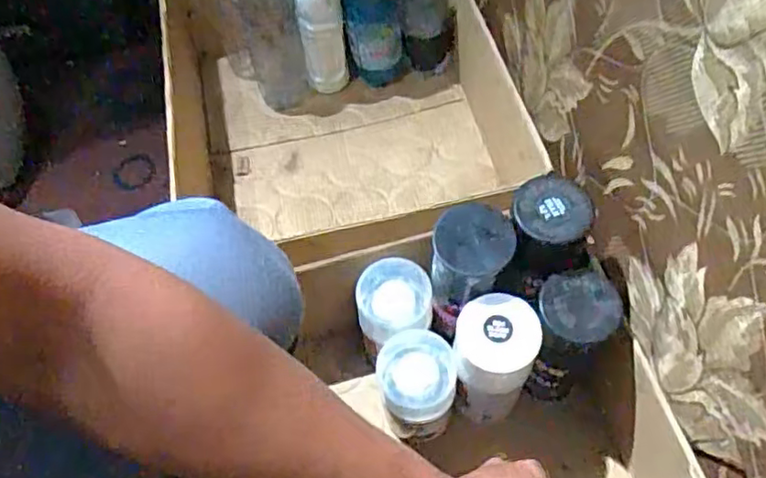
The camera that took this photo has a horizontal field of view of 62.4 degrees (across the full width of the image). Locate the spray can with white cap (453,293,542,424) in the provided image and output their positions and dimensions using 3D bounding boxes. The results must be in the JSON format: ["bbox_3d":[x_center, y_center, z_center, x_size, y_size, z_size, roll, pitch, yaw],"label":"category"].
[{"bbox_3d":[0.090,0.107,0.539,0.061,0.160,0.059,-1,60,2],"label":"spray can with white cap"}]

